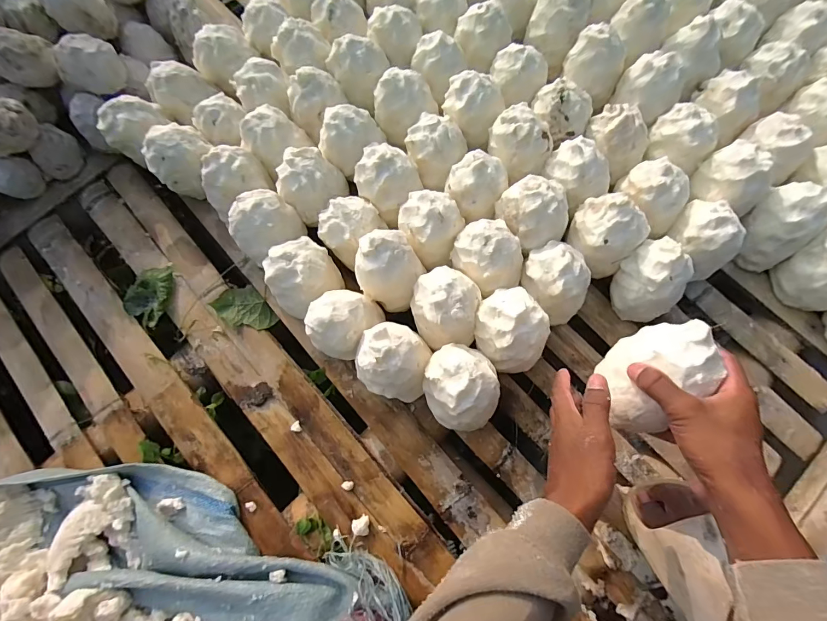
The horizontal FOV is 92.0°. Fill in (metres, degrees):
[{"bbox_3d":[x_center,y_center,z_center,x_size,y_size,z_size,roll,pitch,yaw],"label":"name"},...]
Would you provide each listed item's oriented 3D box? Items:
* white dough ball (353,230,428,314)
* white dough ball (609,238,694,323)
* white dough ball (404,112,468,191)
[{"bbox_3d":[-0.029,-0.052,0.489,0.072,0.088,0.075,-1,73,2],"label":"white dough ball"},{"bbox_3d":[0.297,-0.037,0.501,0.066,0.096,0.083,-28,76,-6],"label":"white dough ball"},{"bbox_3d":[0.028,-0.221,0.544,0.071,0.062,0.076,-1,73,2],"label":"white dough ball"}]

